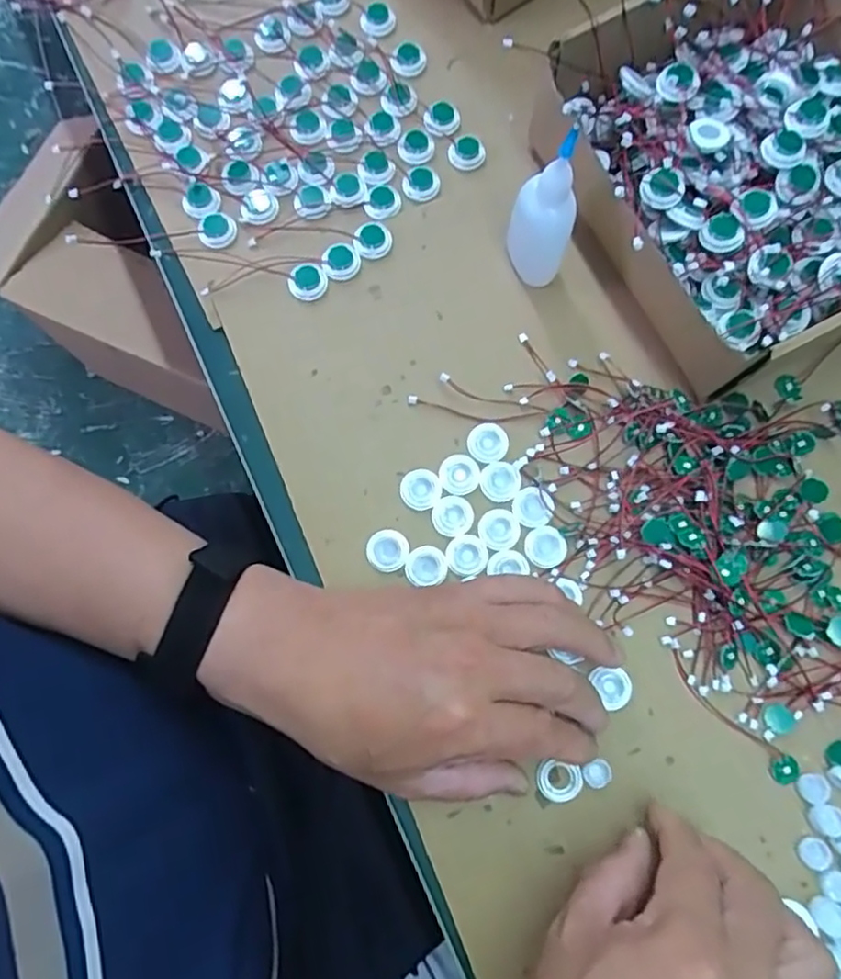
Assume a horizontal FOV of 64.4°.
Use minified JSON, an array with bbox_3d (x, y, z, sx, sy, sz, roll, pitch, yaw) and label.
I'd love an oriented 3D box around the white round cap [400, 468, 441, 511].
[{"bbox_3d":[0.000,0.000,0.377,0.023,0.005,0.022,0,77,0],"label":"white round cap"}]

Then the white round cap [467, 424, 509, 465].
[{"bbox_3d":[0.039,-0.027,0.382,0.023,0.004,0.023,0,77,0],"label":"white round cap"}]

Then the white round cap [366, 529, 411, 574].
[{"bbox_3d":[-0.018,0.034,0.369,0.023,0.005,0.022,0,77,0],"label":"white round cap"}]

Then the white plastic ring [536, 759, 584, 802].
[{"bbox_3d":[0.071,0.151,0.344,0.023,0.004,0.020,20,78,5],"label":"white plastic ring"}]

